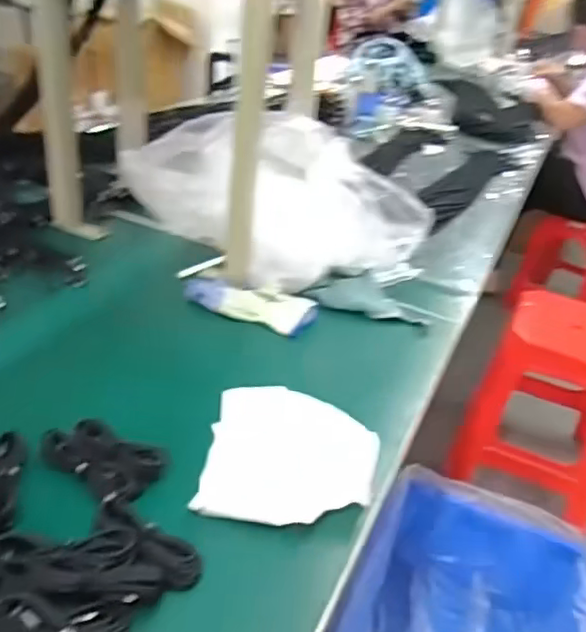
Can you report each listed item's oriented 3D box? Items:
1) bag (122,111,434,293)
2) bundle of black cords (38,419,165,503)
[{"bbox_3d":[-0.028,-0.176,0.938,0.458,0.197,0.180,14,33,11],"label":"bag"},{"bbox_3d":[-0.188,0.142,0.605,0.108,0.029,0.075,22,35,23],"label":"bundle of black cords"}]

